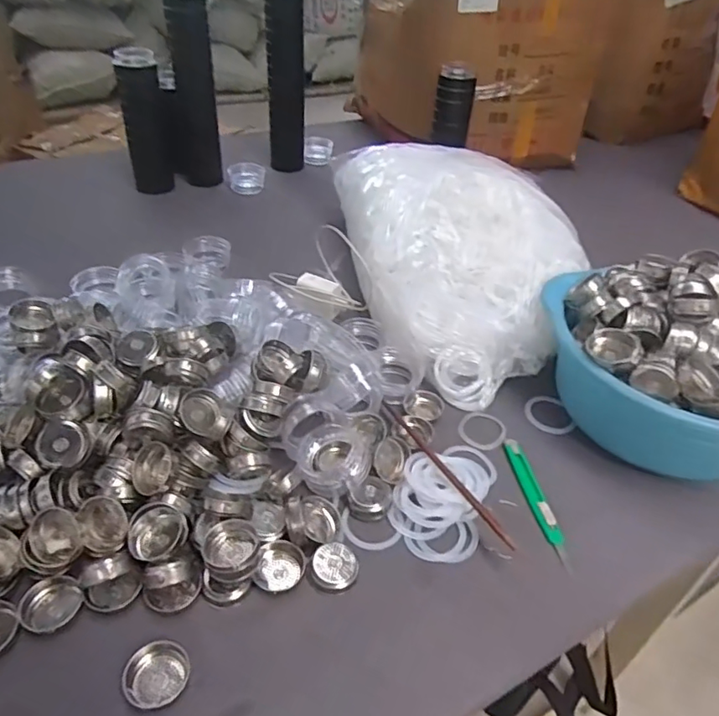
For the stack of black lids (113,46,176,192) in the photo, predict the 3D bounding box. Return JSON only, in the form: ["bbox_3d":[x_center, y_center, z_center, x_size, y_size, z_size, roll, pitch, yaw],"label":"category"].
[{"bbox_3d":[-0.369,-0.409,1.002,0.081,0.220,0.081,-10,41,-16],"label":"stack of black lids"}]

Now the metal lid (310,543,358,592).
[{"bbox_3d":[-0.021,0.179,0.492,0.039,0.014,0.038,0,40,-4],"label":"metal lid"}]

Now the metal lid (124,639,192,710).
[{"bbox_3d":[-0.148,0.230,0.418,0.043,0.008,0.045,2,40,-2],"label":"metal lid"}]

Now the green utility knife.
[{"bbox_3d":[0.174,0.136,0.563,0.020,0.008,0.145,-4,40,-9],"label":"green utility knife"}]

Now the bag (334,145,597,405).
[{"bbox_3d":[0.115,-0.165,0.794,0.248,0.162,0.470,-10,41,-16],"label":"bag"}]

